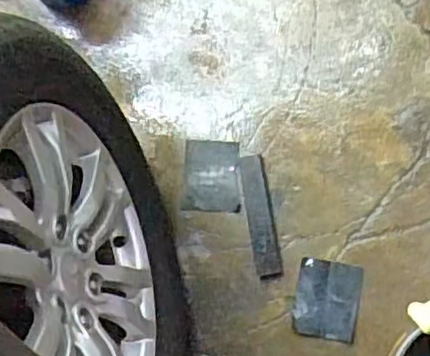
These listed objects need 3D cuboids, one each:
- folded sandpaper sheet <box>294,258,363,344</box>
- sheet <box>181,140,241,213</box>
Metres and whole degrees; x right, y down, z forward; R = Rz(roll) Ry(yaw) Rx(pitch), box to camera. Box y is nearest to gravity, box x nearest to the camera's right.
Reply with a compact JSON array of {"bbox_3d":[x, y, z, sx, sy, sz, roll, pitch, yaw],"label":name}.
[{"bbox_3d":[0.208,0.224,1.218,0.113,0.010,0.138,8,84,11],"label":"folded sandpaper sheet"},{"bbox_3d":[-0.005,-0.004,1.309,0.113,0.007,0.142,2,79,12],"label":"sheet"}]

